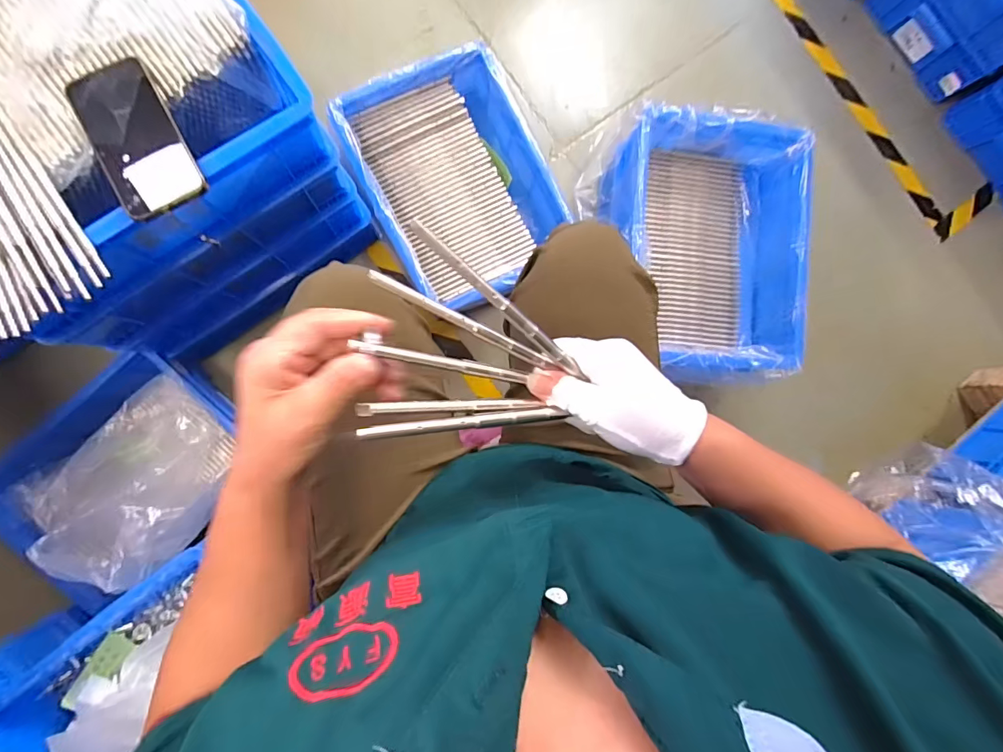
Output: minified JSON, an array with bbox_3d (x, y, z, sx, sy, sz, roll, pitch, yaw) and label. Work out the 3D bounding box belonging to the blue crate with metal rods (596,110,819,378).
[{"bbox_3d":[0.348,-0.207,0.767,0.292,0.129,0.415,2,87,-7],"label":"blue crate with metal rods"}]

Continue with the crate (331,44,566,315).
[{"bbox_3d":[-0.077,-0.353,0.826,0.337,0.113,0.404,-33,92,-8],"label":"crate"}]

